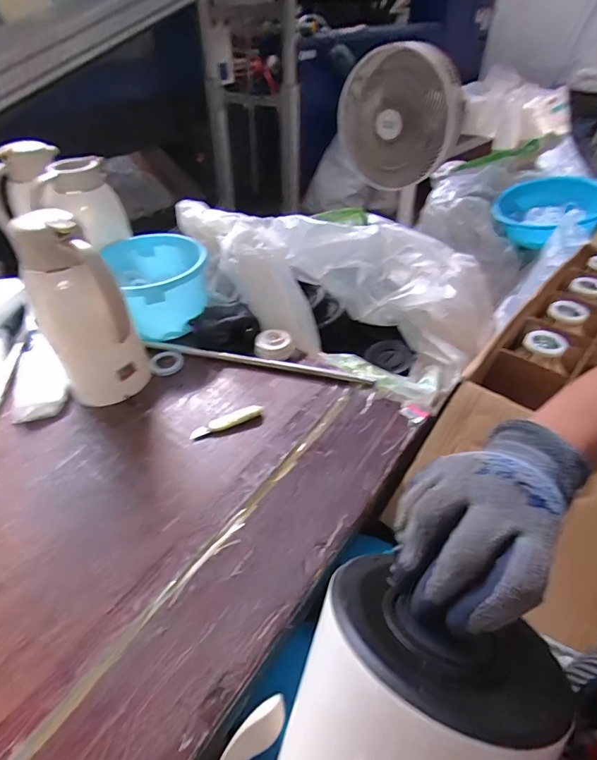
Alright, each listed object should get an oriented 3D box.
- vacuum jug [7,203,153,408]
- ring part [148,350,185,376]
[{"bbox_3d":[-0.310,-0.094,0.619,0.130,0.270,0.114,-20,47,-18],"label":"vacuum jug"},{"bbox_3d":[-0.237,-0.031,0.758,0.059,0.011,0.056,1,43,-1],"label":"ring part"}]

